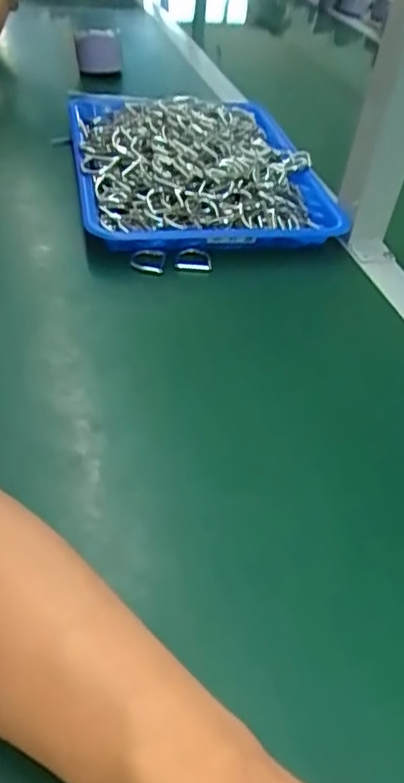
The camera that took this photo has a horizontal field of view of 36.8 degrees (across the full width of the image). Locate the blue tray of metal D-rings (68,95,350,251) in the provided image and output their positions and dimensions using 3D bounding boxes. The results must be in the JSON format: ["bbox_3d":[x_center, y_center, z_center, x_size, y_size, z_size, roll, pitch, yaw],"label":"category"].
[{"bbox_3d":[-0.008,-0.249,0.651,0.255,0.072,0.319,-5,45,-12],"label":"blue tray of metal D-rings"}]

